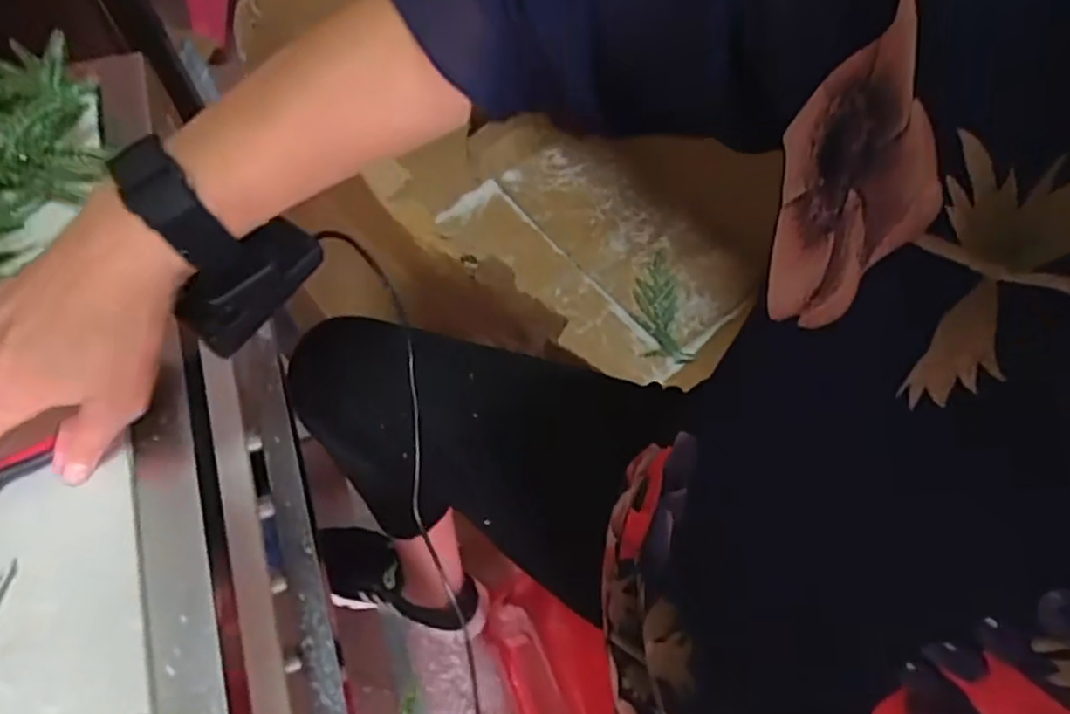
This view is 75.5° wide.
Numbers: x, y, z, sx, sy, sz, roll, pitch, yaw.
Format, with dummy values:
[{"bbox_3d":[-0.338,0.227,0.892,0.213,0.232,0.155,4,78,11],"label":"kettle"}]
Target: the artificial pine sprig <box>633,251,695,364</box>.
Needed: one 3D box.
[{"bbox_3d":[0.227,-0.092,1.266,0.081,0.021,0.236,-5,63,-4],"label":"artificial pine sprig"}]

